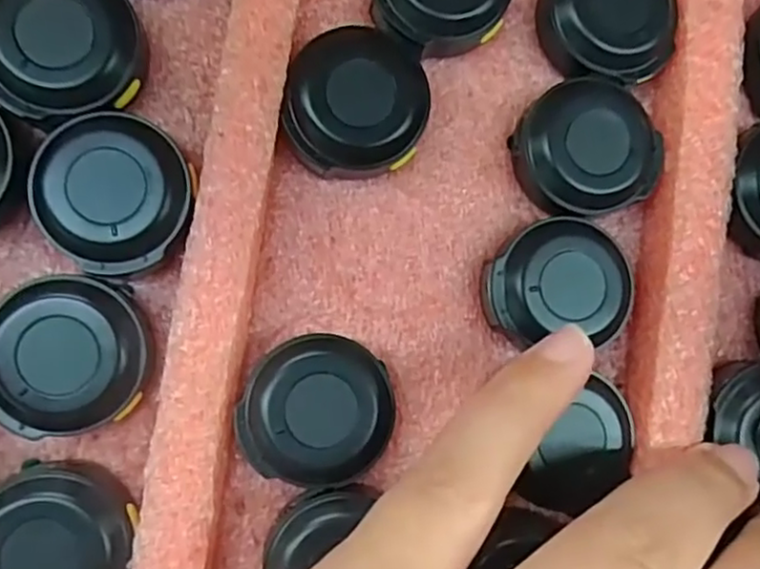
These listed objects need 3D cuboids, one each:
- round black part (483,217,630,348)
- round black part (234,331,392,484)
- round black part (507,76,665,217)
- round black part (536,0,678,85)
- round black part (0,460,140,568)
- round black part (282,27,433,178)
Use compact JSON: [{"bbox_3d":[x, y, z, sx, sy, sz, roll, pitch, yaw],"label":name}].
[{"bbox_3d":[0.037,-0.001,0.147,0.031,0.012,0.026,-1,87,-9],"label":"round black part"},{"bbox_3d":[-0.012,0.025,0.138,0.028,0.012,0.029,1,87,-9],"label":"round black part"},{"bbox_3d":[0.045,-0.029,0.150,0.030,0.012,0.028,1,87,-9],"label":"round black part"},{"bbox_3d":[0.051,-0.058,0.151,0.027,0.015,0.027,1,87,-9],"label":"round black part"},{"bbox_3d":[-0.061,0.050,0.129,0.028,0.011,0.030,1,87,-9],"label":"round black part"},{"bbox_3d":[-0.005,-0.037,0.143,0.029,0.011,0.029,1,87,-9],"label":"round black part"}]

